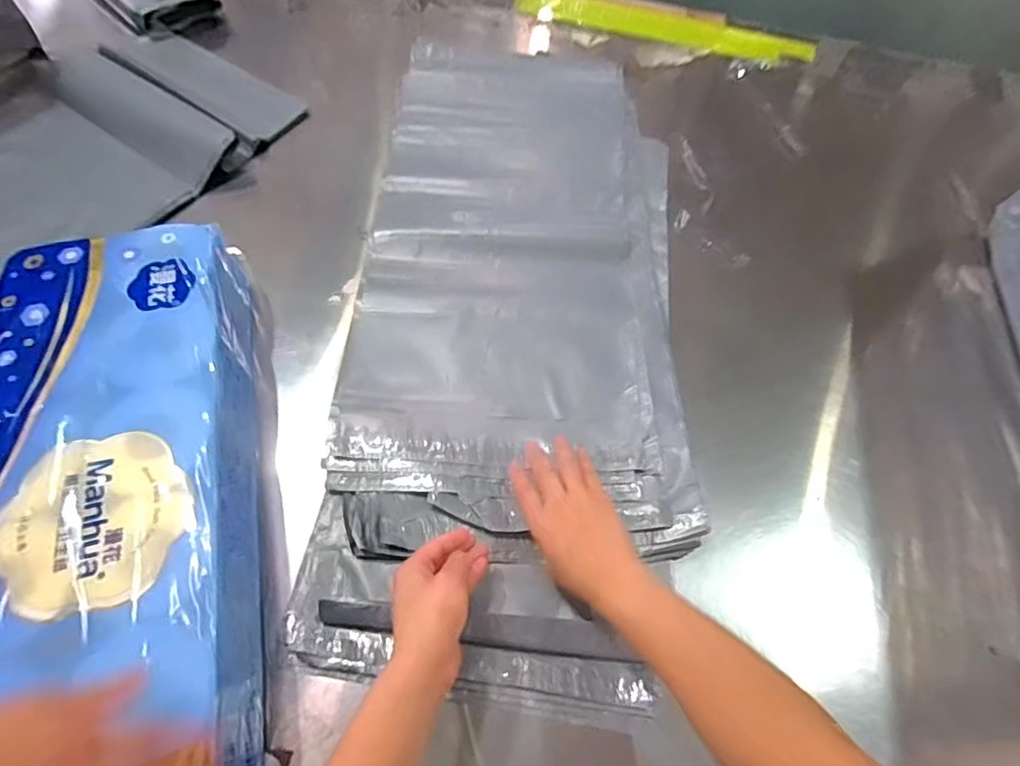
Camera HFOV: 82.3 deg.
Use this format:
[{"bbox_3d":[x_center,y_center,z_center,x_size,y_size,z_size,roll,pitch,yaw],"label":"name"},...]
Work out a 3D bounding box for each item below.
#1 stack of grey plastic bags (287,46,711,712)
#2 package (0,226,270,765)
[{"bbox_3d":[0.011,-0.130,0.718,0.370,0.035,0.887,3,60,2],"label":"stack of grey plastic bags"},{"bbox_3d":[-0.335,0.126,0.506,0.190,0.121,0.574,-12,62,-6],"label":"package"}]

